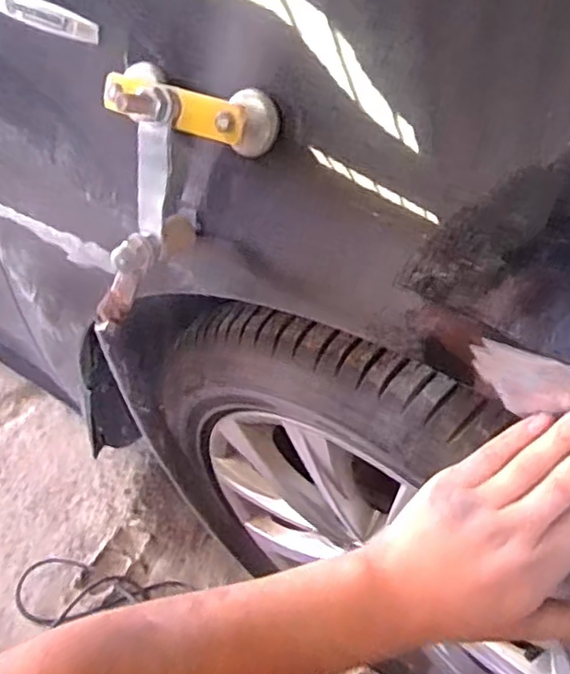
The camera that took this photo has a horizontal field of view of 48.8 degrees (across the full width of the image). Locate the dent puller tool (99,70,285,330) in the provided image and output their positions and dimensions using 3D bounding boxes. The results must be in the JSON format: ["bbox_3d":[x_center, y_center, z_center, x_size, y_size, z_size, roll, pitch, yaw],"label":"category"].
[{"bbox_3d":[-0.082,-0.081,0.365,0.097,0.160,0.075,38,24,31],"label":"dent puller tool"}]

